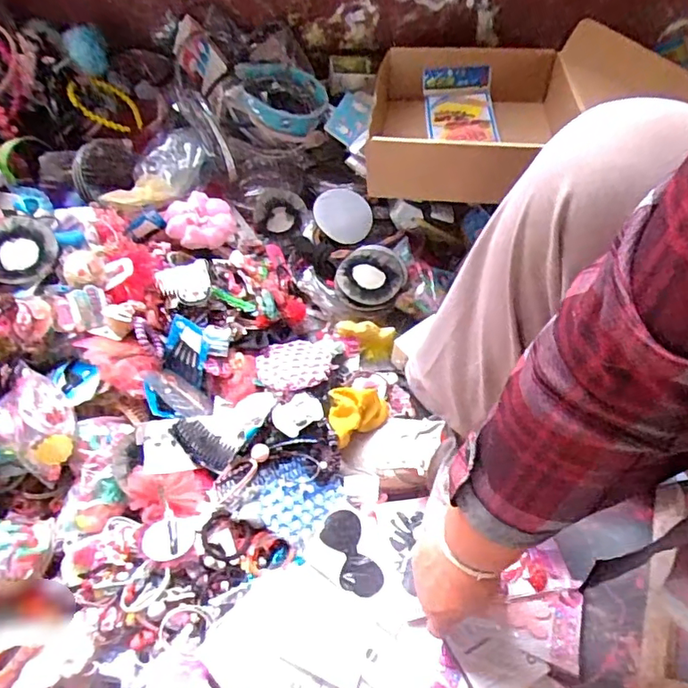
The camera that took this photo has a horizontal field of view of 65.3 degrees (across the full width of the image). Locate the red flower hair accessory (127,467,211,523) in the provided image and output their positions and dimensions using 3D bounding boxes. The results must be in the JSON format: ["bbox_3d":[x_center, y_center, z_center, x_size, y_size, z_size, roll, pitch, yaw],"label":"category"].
[{"bbox_3d":[-0.200,0.167,0.608,0.087,0.024,0.057,-3,56,-3],"label":"red flower hair accessory"}]

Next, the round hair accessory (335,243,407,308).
[{"bbox_3d":[0.040,-0.100,0.785,0.096,0.032,0.108,8,57,5],"label":"round hair accessory"}]

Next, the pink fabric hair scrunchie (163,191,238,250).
[{"bbox_3d":[-0.216,-0.180,0.815,0.099,0.058,0.079,-9,57,-6],"label":"pink fabric hair scrunchie"}]

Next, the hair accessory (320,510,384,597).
[{"bbox_3d":[0.007,0.226,0.579,0.048,0.004,0.090,-10,56,-26],"label":"hair accessory"}]

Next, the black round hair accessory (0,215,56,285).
[{"bbox_3d":[-0.419,-0.120,0.690,0.094,0.013,0.094,4,71,-11],"label":"black round hair accessory"}]

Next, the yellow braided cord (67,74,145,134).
[{"bbox_3d":[-0.428,-0.437,0.988,0.117,0.018,0.125,47,37,-8],"label":"yellow braided cord"}]

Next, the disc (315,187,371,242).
[{"bbox_3d":[0.003,-0.198,0.835,0.023,0.101,0.082,24,96,54],"label":"disc"}]

